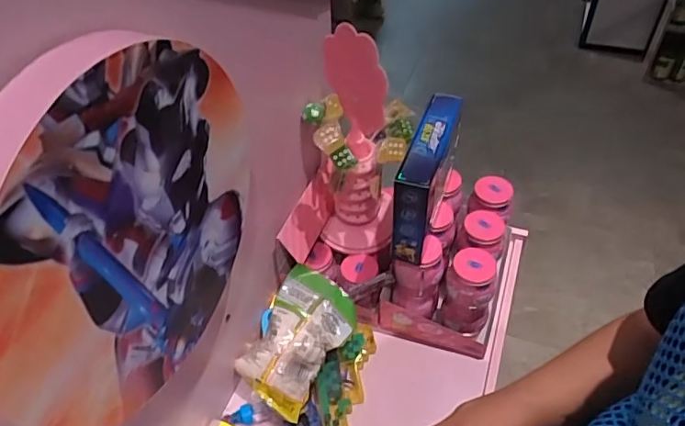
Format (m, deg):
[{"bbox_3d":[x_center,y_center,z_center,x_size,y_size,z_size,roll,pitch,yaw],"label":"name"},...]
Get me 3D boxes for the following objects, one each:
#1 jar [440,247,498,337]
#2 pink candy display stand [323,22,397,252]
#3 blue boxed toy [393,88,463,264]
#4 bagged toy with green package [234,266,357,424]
[{"bbox_3d":[0.168,0.105,0.709,0.058,0.119,0.058,-1,46,1],"label":"jar"},{"bbox_3d":[0.021,-0.100,0.723,0.092,0.314,0.145,3,47,6],"label":"pink candy display stand"},{"bbox_3d":[0.106,-0.045,0.668,0.040,0.142,0.157,16,49,17],"label":"blue boxed toy"},{"bbox_3d":[-0.060,0.165,0.712,0.108,0.061,0.173,23,52,23],"label":"bagged toy with green package"}]

